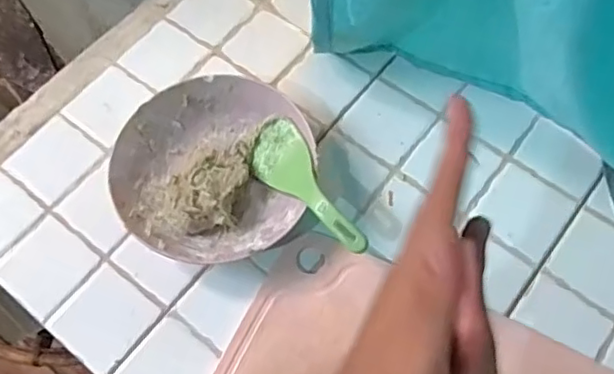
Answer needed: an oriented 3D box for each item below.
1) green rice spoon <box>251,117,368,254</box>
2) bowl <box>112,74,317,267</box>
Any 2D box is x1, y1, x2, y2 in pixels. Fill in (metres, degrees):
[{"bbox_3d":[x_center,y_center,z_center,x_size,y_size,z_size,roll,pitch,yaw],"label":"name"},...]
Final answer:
[{"bbox_3d":[0.000,0.002,0.566,0.061,0.018,0.172,-54,48,17],"label":"green rice spoon"},{"bbox_3d":[-0.090,-0.015,0.604,0.186,0.047,0.193,-1,66,2],"label":"bowl"}]

